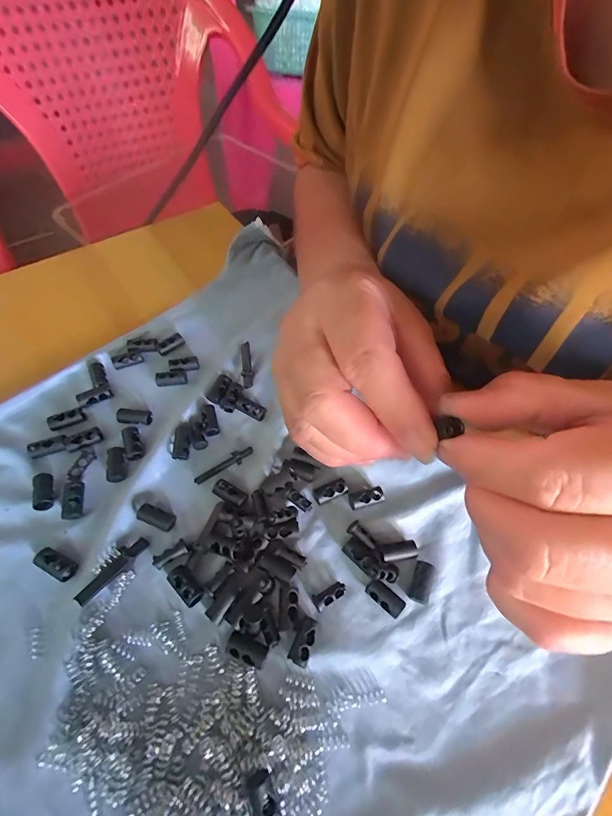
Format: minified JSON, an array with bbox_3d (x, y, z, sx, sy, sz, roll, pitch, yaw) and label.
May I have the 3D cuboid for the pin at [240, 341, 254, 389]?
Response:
[{"bbox_3d":[-0.039,-0.029,0.236,0.007,0.005,0.036,-8,60,-8],"label":"pin"}]

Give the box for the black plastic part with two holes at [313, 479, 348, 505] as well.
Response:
[{"bbox_3d":[0.013,0.046,0.194,0.018,0.007,0.008,-18,62,-13],"label":"black plastic part with two holes"}]

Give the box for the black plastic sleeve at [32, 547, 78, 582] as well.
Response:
[{"bbox_3d":[-0.120,0.075,0.172,0.021,0.010,0.009,33,62,1],"label":"black plastic sleeve"}]

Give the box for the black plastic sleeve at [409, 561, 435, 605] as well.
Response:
[{"bbox_3d":[0.056,0.084,0.173,0.008,0.008,0.018,22,60,10],"label":"black plastic sleeve"}]

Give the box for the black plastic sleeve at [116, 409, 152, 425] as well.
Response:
[{"bbox_3d":[-0.102,0.005,0.212,0.020,0.006,0.008,3,59,-1],"label":"black plastic sleeve"}]

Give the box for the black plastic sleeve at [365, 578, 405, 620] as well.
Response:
[{"bbox_3d":[0.037,0.090,0.170,0.018,0.007,0.008,38,64,18],"label":"black plastic sleeve"}]

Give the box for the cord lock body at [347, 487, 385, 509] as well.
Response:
[{"bbox_3d":[0.033,0.049,0.193,0.018,0.005,0.009,-7,60,-8],"label":"cord lock body"}]

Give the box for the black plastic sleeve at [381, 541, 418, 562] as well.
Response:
[{"bbox_3d":[0.047,0.073,0.180,0.018,0.006,0.007,-9,60,-9],"label":"black plastic sleeve"}]

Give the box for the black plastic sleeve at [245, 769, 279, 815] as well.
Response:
[{"bbox_3d":[-0.014,0.145,0.126,0.008,0.009,0.025,-19,62,-14],"label":"black plastic sleeve"}]

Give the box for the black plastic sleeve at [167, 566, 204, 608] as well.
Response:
[{"bbox_3d":[-0.056,0.083,0.167,0.008,0.006,0.018,-39,68,-23],"label":"black plastic sleeve"}]

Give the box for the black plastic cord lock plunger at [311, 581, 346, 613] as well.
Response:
[{"bbox_3d":[0.011,0.089,0.170,0.017,0.005,0.007,-22,63,-16],"label":"black plastic cord lock plunger"}]

